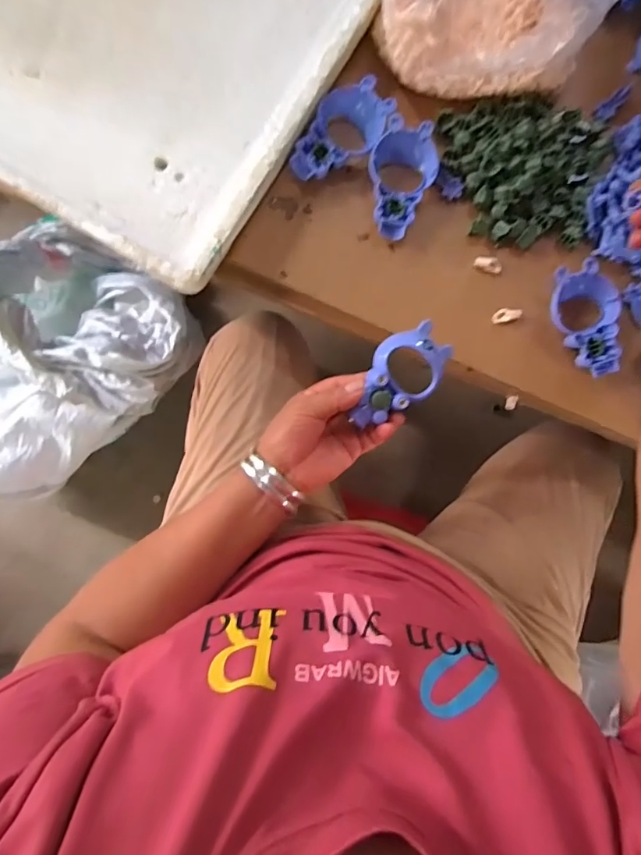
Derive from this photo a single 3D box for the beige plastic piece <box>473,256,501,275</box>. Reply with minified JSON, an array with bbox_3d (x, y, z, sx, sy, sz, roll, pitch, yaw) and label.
[{"bbox_3d":[0.160,-0.155,0.453,0.027,0.005,0.012,12,86,-2],"label":"beige plastic piece"}]

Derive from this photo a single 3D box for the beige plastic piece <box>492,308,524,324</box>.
[{"bbox_3d":[0.177,-0.107,0.451,0.029,0.006,0.014,-11,87,-3],"label":"beige plastic piece"}]

